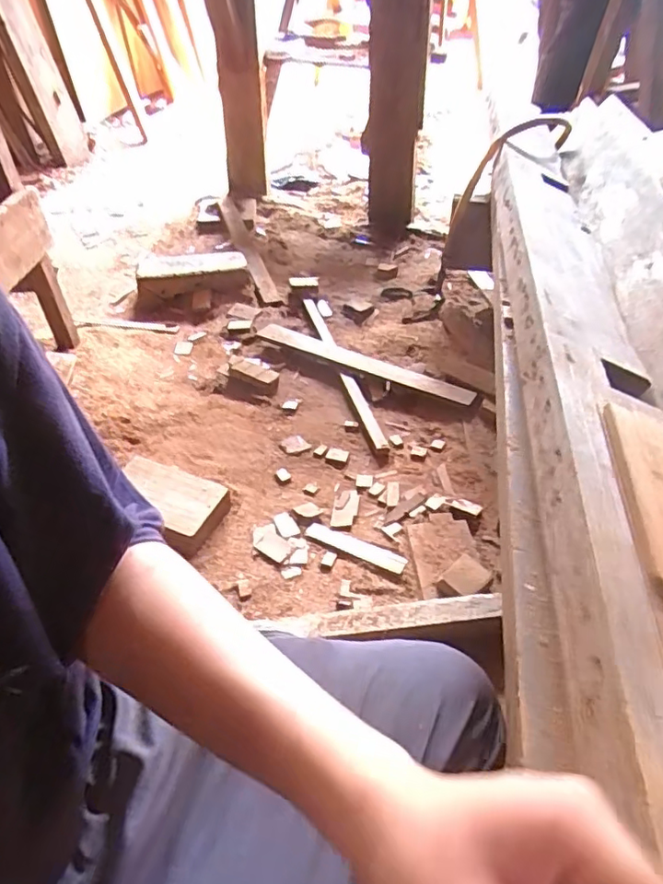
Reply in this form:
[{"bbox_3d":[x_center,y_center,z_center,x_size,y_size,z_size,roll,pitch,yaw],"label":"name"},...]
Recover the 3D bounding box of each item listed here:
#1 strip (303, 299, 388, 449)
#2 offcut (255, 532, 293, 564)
[{"bbox_3d":[0.018,-0.175,1.236,0.025,0.016,0.571,-11,44,-11],"label":"strip"},{"bbox_3d":[-0.086,0.159,0.876,0.052,0.006,0.038,27,50,26],"label":"offcut"}]

